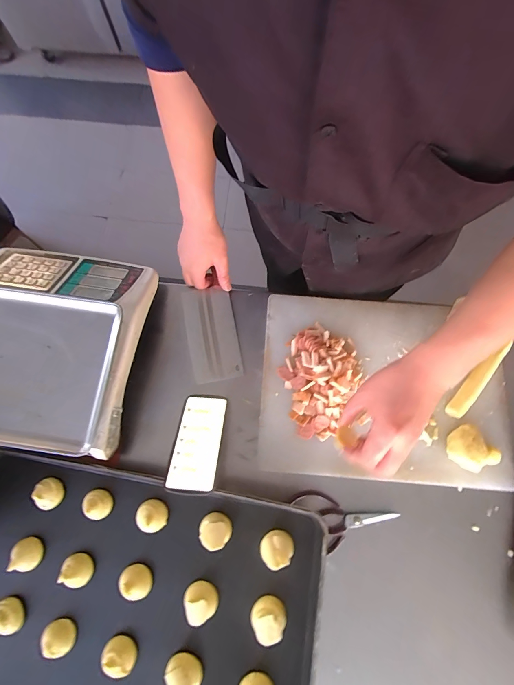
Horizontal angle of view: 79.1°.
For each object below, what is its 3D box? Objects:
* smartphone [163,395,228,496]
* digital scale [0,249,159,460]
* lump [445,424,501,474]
[{"bbox_3d":[-0.099,0.165,0.522,0.076,0.006,0.166,5,50,1],"label":"smartphone"},{"bbox_3d":[-0.377,-0.013,0.529,0.332,0.091,0.347,8,77,2],"label":"digital scale"},{"bbox_3d":[0.366,0.184,0.532,0.072,0.036,0.075,0,76,0],"label":"lump"}]

